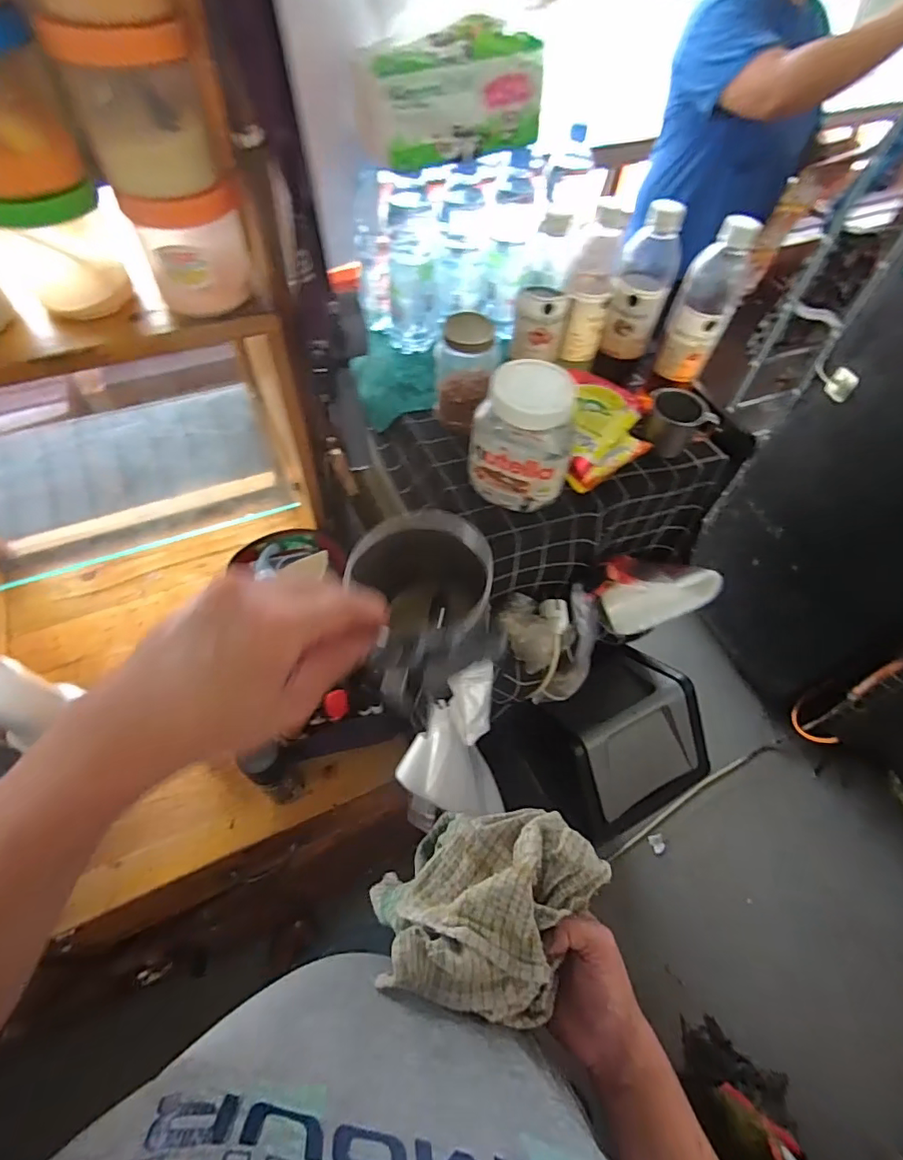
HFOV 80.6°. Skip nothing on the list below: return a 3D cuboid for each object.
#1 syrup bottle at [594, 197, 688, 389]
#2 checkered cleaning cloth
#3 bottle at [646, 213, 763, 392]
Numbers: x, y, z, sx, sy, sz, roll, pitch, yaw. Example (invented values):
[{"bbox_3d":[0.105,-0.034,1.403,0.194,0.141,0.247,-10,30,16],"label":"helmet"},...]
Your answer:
[{"bbox_3d":[0.233,-0.349,0.671,0.069,0.210,0.062,14,58,6],"label":"syrup bottle"},{"bbox_3d":[0.027,0.242,0.401,0.157,0.062,0.142,15,58,6],"label":"checkered cleaning cloth"},{"bbox_3d":[0.309,-0.328,0.665,0.076,0.202,0.065,22,59,10],"label":"bottle"}]

